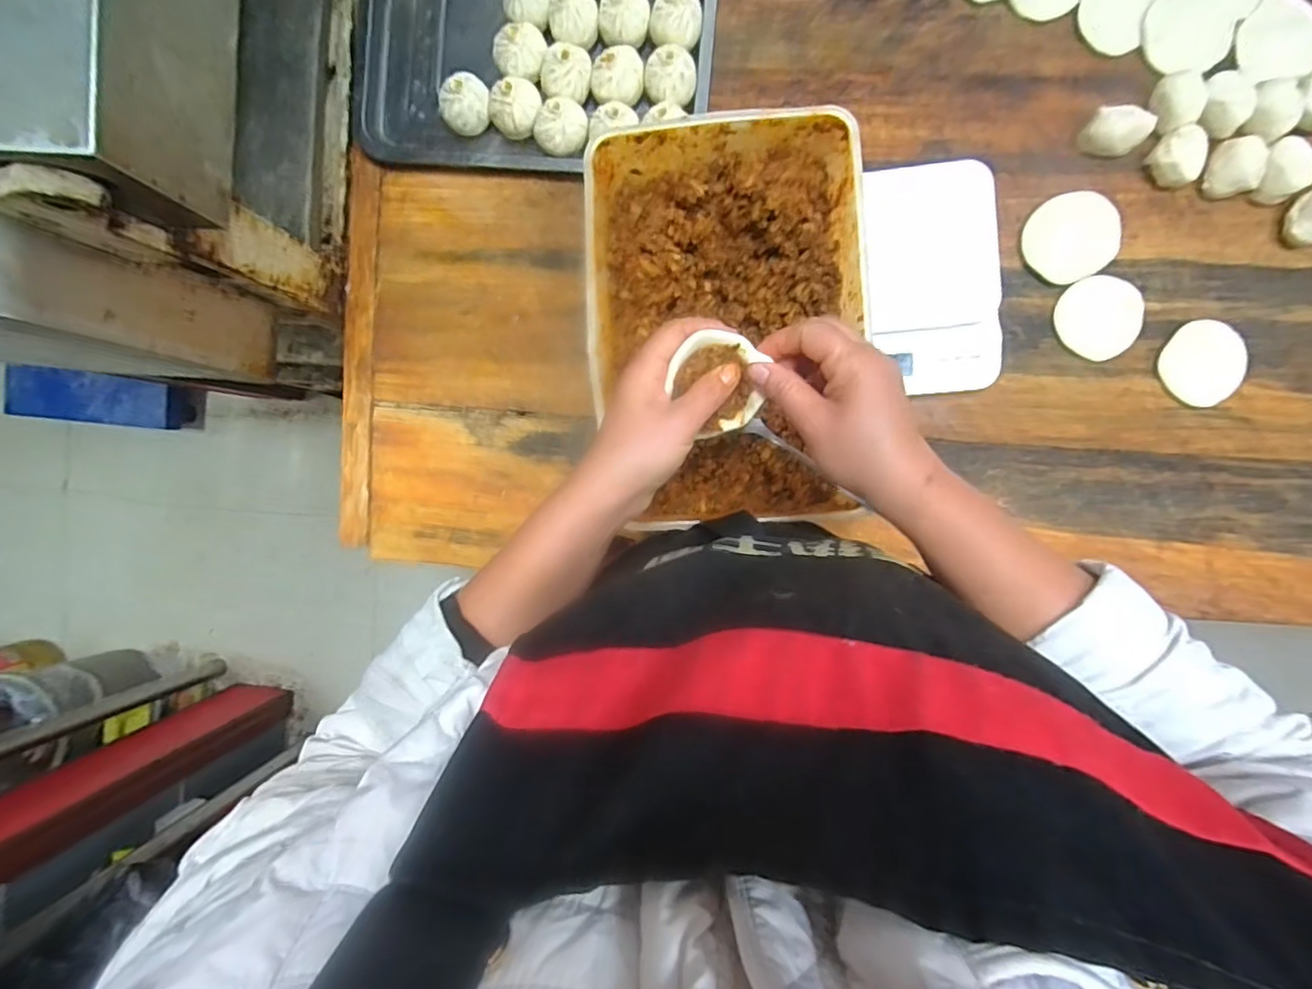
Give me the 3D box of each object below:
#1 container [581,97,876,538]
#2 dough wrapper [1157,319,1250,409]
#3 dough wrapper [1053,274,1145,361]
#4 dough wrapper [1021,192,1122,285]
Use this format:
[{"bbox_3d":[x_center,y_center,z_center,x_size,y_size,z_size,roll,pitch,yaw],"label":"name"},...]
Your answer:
[{"bbox_3d":[0.059,-0.140,0.526,0.215,0.104,0.320,-1,93,3],"label":"container"},{"bbox_3d":[0.504,-0.120,0.551,0.067,0.006,0.073,0,90,12],"label":"dough wrapper"},{"bbox_3d":[0.410,-0.164,0.554,0.071,0.011,0.074,0,93,3],"label":"dough wrapper"},{"bbox_3d":[0.380,-0.235,0.548,0.079,0.011,0.076,0,93,3],"label":"dough wrapper"}]

